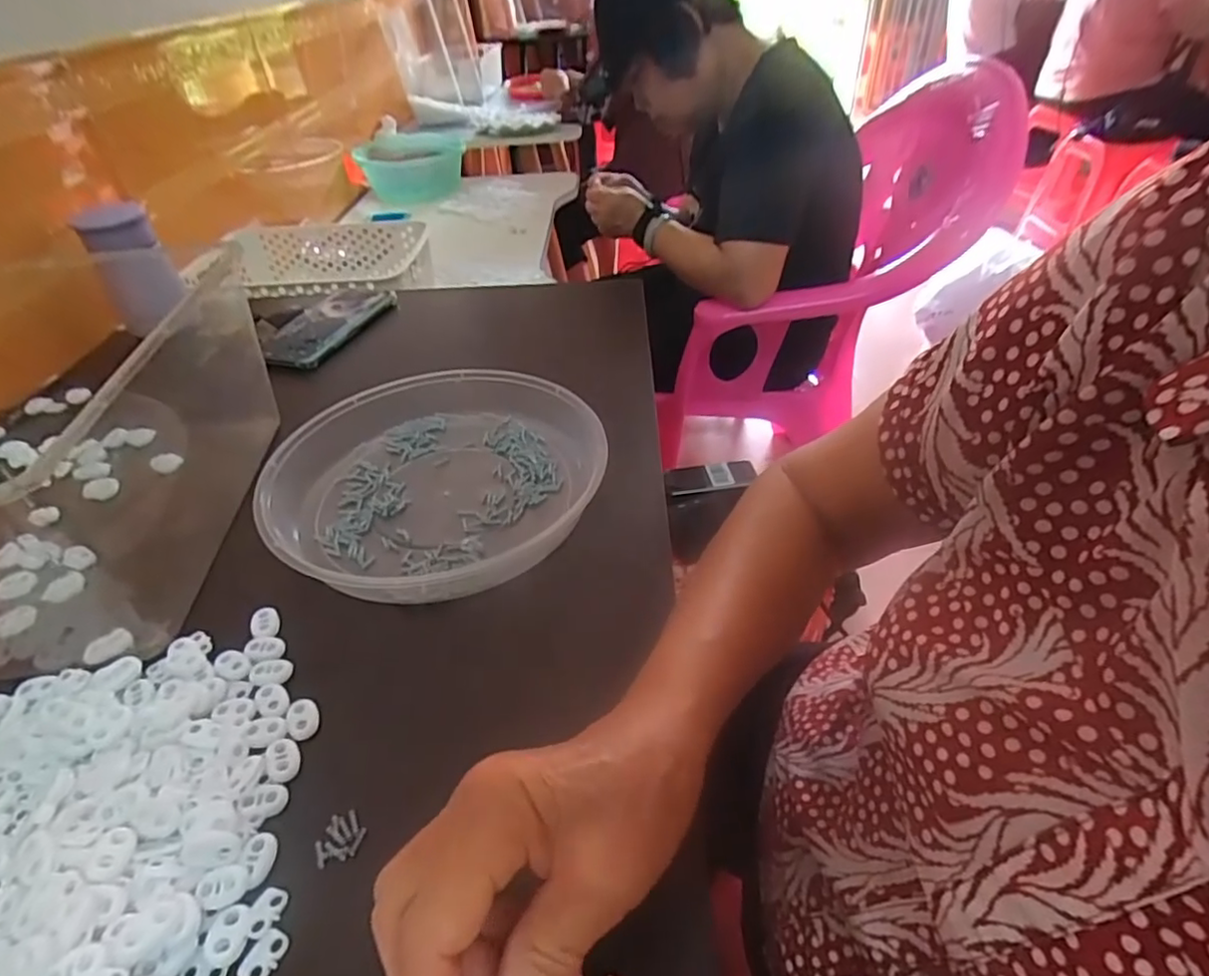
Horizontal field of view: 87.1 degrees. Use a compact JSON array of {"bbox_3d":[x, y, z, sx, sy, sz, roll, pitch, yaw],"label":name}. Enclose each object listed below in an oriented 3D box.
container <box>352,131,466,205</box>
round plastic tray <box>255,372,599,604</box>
[{"bbox_3d":[-0.449,-0.752,1.508,0.245,0.131,0.220,-16,42,-16],"label":"container"},{"bbox_3d":[-0.115,-0.012,0.453,0.221,0.039,0.227,-3,40,3],"label":"round plastic tray"}]

